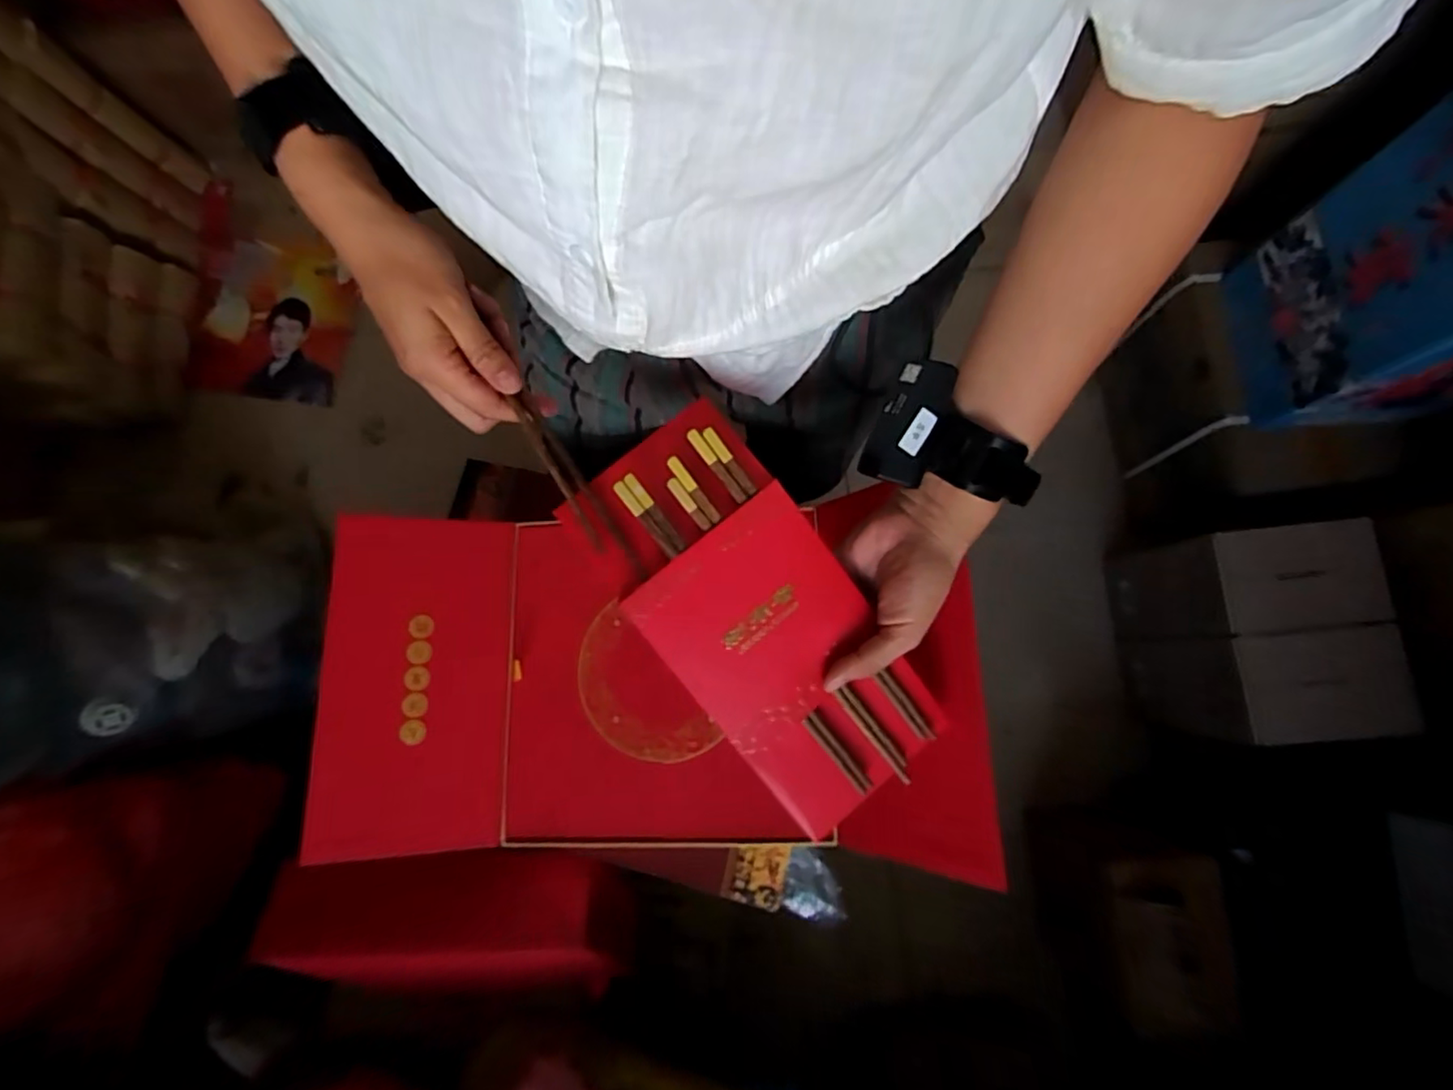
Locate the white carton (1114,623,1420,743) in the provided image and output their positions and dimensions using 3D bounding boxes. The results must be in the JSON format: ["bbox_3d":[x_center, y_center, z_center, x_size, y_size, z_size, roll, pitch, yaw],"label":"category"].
[{"bbox_3d":[0.902,0.232,1.059,0.258,0.279,0.165,-2,78,0],"label":"white carton"}]

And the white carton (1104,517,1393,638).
[{"bbox_3d":[0.880,0.070,1.096,0.232,0.316,0.165,-5,78,0],"label":"white carton"}]

